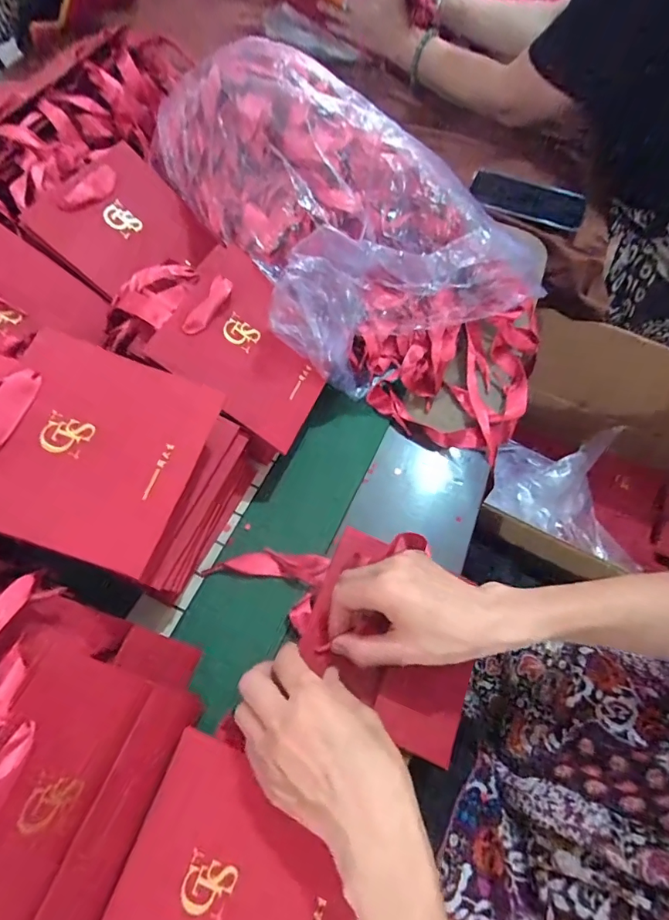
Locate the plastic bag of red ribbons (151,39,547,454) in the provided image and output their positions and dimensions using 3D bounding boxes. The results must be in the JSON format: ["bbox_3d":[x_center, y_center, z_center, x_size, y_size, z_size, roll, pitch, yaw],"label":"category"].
[{"bbox_3d":[-0.017,-0.229,0.444,0.395,0.152,0.224,45,66,-8],"label":"plastic bag of red ribbons"}]

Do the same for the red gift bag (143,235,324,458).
[{"bbox_3d":[-0.073,-0.102,0.408,0.146,0.022,0.140,37,63,-20],"label":"red gift bag"}]

